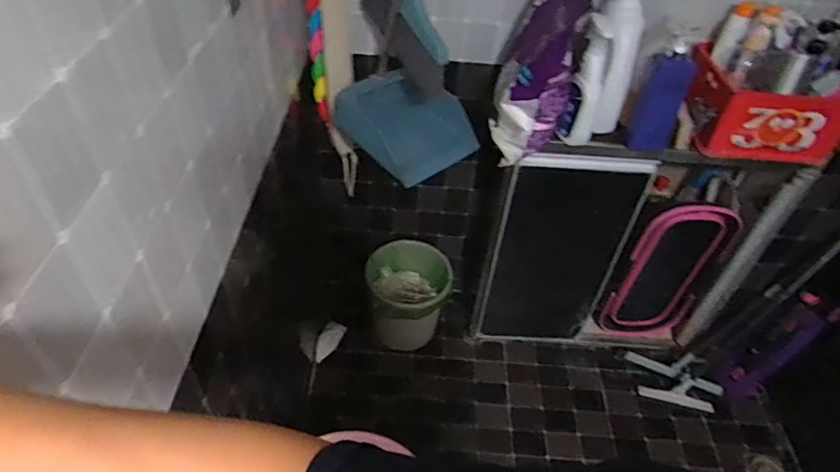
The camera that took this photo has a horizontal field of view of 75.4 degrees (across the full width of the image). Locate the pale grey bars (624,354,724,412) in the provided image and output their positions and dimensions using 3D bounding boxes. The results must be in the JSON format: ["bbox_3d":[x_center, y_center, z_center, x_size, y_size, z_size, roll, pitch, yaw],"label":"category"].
[{"bbox_3d":[0.789,0.442,1.674,0.269,0.071,0.141,9,44,3],"label":"pale grey bars"}]

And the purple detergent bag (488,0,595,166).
[{"bbox_3d":[0.253,-0.370,1.140,0.161,0.379,0.271,0,45,-6],"label":"purple detergent bag"}]

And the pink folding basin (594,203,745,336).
[{"bbox_3d":[0.703,0.117,1.572,0.271,0.477,0.055,8,44,3],"label":"pink folding basin"}]

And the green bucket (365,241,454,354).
[{"bbox_3d":[-0.028,0.184,1.718,0.254,0.231,0.237,3,44,-3],"label":"green bucket"}]

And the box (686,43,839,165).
[{"bbox_3d":[0.770,-0.295,1.233,0.328,0.148,0.228,4,44,-1],"label":"box"}]

